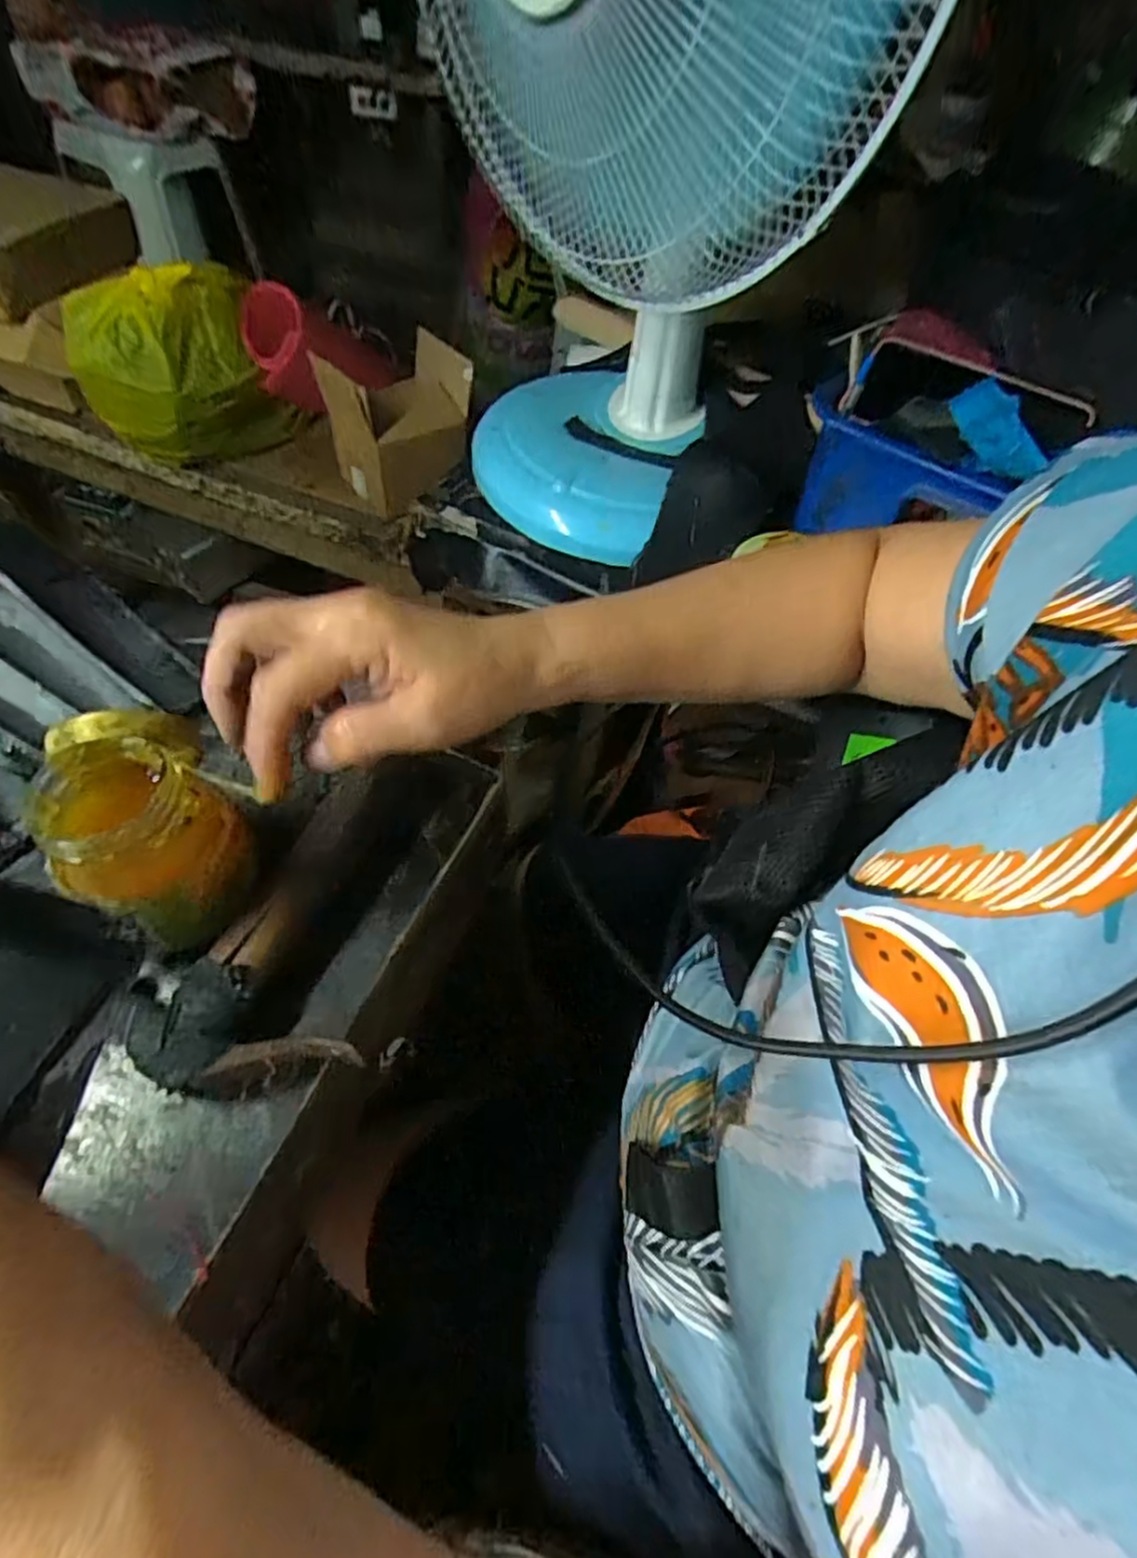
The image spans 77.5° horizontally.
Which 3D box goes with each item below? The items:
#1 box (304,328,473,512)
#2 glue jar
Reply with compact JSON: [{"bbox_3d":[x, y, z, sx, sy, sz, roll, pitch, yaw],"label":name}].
[{"bbox_3d":[-0.219,-0.469,0.940,0.165,0.164,0.132,-30,61,-23],"label":"box"},{"bbox_3d":[-0.171,0.019,0.288,0.064,0.068,0.069,2,54,-3],"label":"glue jar"}]

